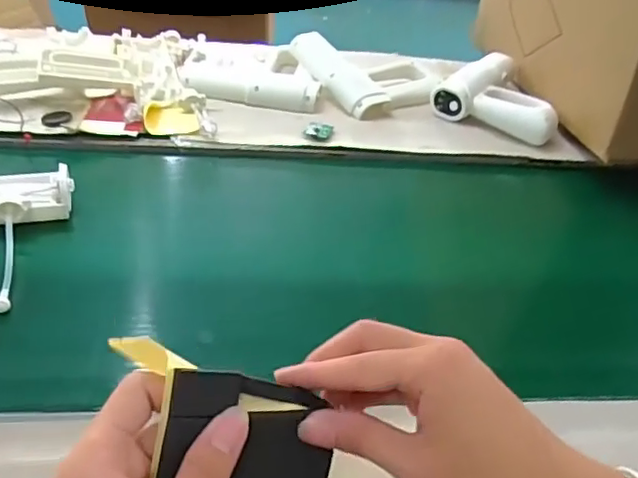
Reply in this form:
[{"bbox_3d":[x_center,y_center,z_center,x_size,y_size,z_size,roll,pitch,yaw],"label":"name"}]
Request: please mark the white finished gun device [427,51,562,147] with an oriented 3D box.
[{"bbox_3d":[0.294,-0.230,0.926,0.183,0.050,0.206,23,42,19],"label":"white finished gun device"}]

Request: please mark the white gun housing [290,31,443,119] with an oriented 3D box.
[{"bbox_3d":[0.082,-0.274,0.953,0.183,0.048,0.210,-17,45,-27],"label":"white gun housing"}]

